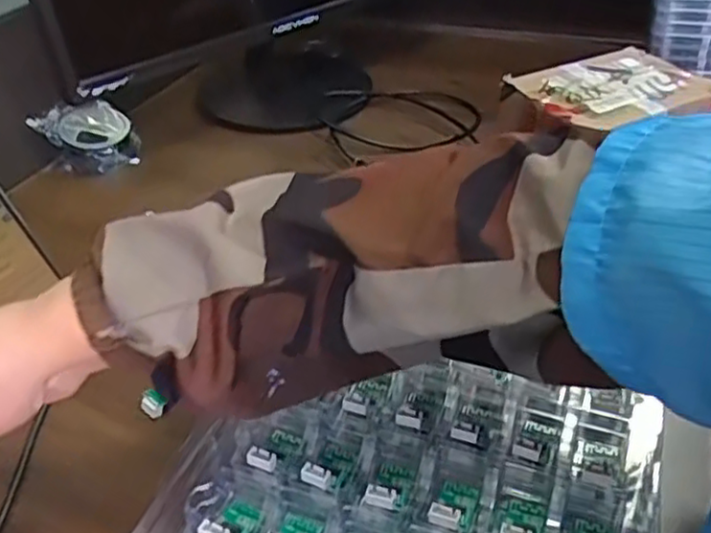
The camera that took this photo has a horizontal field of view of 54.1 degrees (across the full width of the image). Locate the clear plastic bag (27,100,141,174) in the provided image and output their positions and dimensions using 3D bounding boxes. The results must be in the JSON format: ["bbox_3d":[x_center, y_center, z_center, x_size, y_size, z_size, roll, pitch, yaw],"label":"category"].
[{"bbox_3d":[-0.255,-0.119,0.670,0.089,0.057,0.051,-22,40,-25],"label":"clear plastic bag"}]

